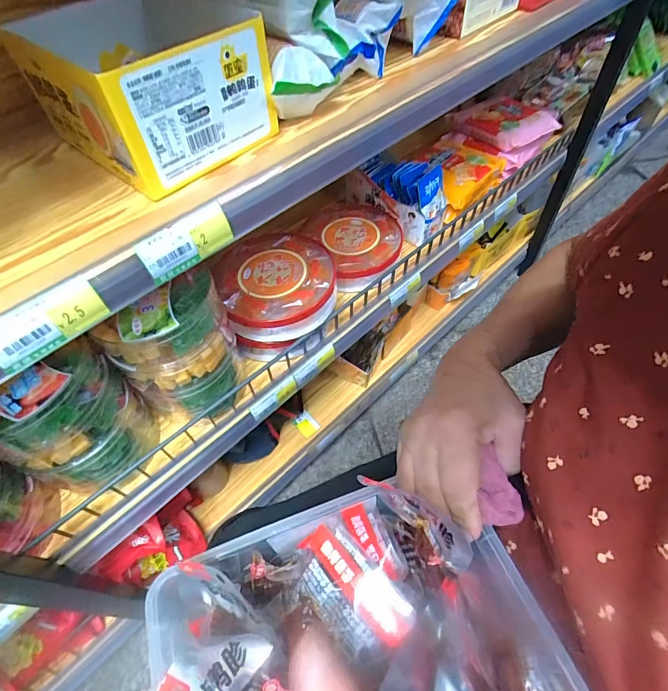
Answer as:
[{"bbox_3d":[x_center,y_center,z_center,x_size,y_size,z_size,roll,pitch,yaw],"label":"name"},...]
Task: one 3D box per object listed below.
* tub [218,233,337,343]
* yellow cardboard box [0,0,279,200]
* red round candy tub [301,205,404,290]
[{"bbox_3d":[-0.082,-0.093,0.607,0.164,0.047,0.170,-2,53,3],"label":"tub"},{"bbox_3d":[-0.175,-0.250,0.382,0.200,0.090,0.154,36,63,26],"label":"yellow cardboard box"},{"bbox_3d":[0.034,-0.180,0.722,0.171,0.052,0.175,-2,53,3],"label":"red round candy tub"}]

